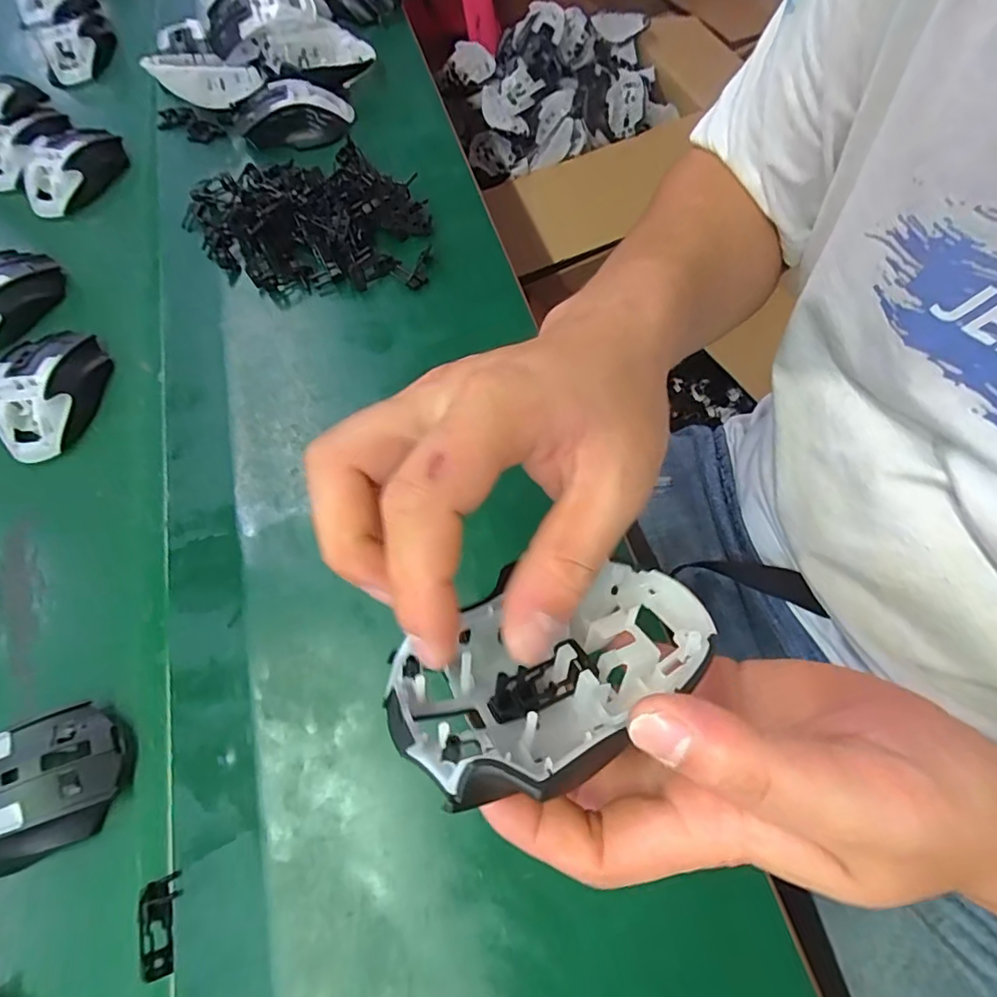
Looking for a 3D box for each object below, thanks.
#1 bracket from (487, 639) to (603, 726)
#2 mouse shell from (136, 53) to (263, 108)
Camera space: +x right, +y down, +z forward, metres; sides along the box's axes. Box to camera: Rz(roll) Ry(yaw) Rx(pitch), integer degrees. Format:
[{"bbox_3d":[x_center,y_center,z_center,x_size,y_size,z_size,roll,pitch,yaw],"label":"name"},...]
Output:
[{"bbox_3d":[0.016,0.067,0.199,0.042,0.006,0.017,-20,65,-18],"label":"bracket"},{"bbox_3d":[-0.299,-0.427,0.553,0.100,0.033,0.048,-10,63,-22],"label":"mouse shell"}]

